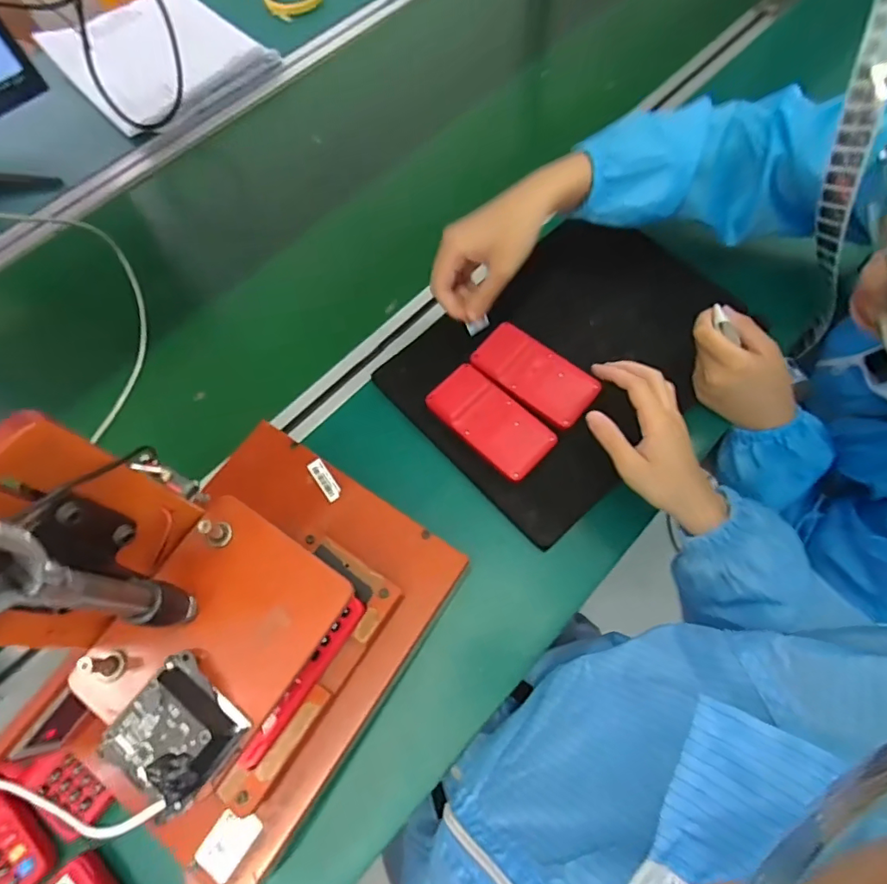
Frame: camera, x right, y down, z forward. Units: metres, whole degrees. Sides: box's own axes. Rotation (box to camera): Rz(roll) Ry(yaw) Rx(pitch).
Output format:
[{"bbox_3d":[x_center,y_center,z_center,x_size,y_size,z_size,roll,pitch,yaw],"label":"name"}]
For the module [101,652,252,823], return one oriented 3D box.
[{"bbox_3d":[-0.139,0.149,0.272,0.059,0.024,0.048,36,73,15],"label":"module"}]

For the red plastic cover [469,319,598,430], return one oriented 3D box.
[{"bbox_3d":[0.091,-0.069,0.516,0.123,0.008,0.061,38,73,17],"label":"red plastic cover"}]

